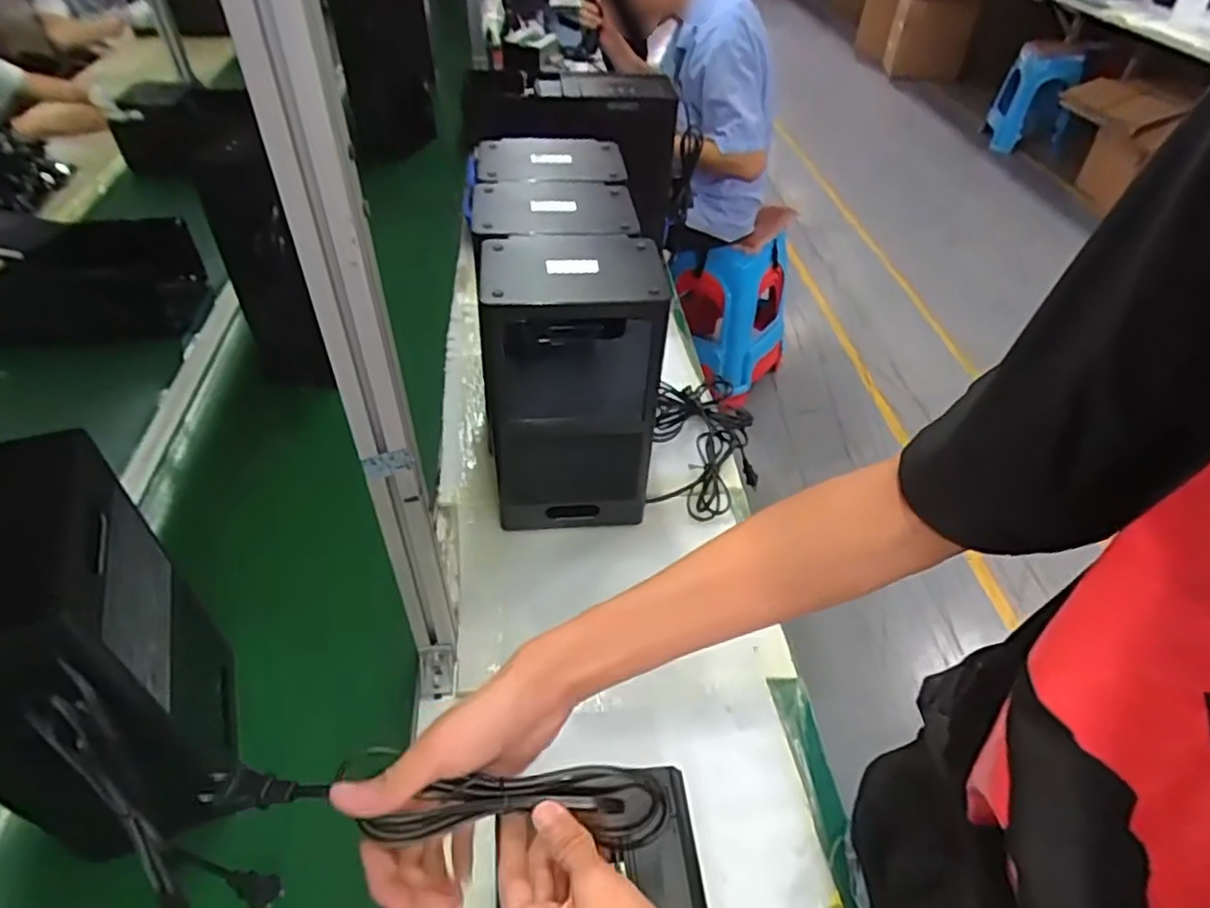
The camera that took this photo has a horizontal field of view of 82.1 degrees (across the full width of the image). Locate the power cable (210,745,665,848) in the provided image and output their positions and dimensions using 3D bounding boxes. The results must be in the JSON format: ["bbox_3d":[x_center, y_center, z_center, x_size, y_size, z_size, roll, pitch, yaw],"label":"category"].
[{"bbox_3d":[-0.093,0.196,0.397,0.261,0.047,0.039,4,44,-5],"label":"power cable"}]

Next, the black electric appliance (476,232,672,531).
[{"bbox_3d":[-0.040,-0.071,0.857,0.199,0.361,0.145,-3,44,-3],"label":"black electric appliance"}]

